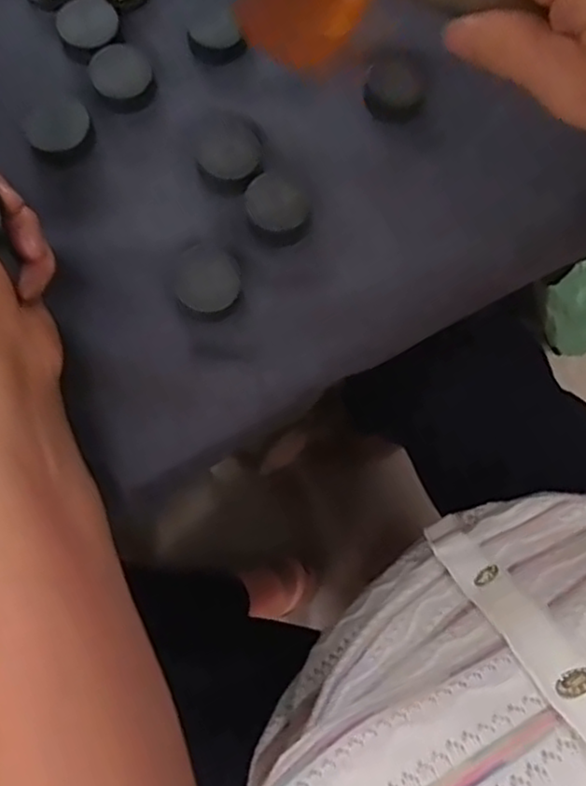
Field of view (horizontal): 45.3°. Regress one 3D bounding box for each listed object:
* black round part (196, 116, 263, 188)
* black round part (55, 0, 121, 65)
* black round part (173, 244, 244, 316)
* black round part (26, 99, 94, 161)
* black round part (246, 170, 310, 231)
[{"bbox_3d":[-0.033,-0.124,0.361,0.032,0.009,0.037,-13,74,-6],"label":"black round part"},{"bbox_3d":[-0.110,-0.197,0.380,0.032,0.008,0.037,-27,76,-9],"label":"black round part"},{"bbox_3d":[-0.041,-0.054,0.337,0.031,0.013,0.030,1,73,-2],"label":"black round part"},{"bbox_3d":[-0.120,-0.136,0.361,0.032,0.011,0.034,1,73,-2],"label":"black round part"},{"bbox_3d":[-0.008,-0.096,0.353,0.030,0.010,0.035,14,73,2],"label":"black round part"}]

